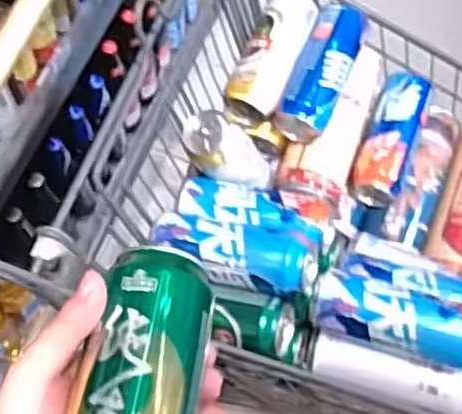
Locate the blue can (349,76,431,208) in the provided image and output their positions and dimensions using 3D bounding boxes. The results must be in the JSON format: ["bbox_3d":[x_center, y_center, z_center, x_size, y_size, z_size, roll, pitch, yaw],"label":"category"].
[{"bbox_3d":[0.202,-0.084,0.913,0.061,0.063,0.168,22,67,7],"label":"blue can"}]

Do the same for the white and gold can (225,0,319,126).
[{"bbox_3d":[0.054,-0.186,0.884,0.063,0.058,0.170,23,67,7],"label":"white and gold can"}]

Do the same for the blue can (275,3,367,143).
[{"bbox_3d":[0.109,-0.163,0.863,0.061,0.059,0.162,22,67,6],"label":"blue can"}]

